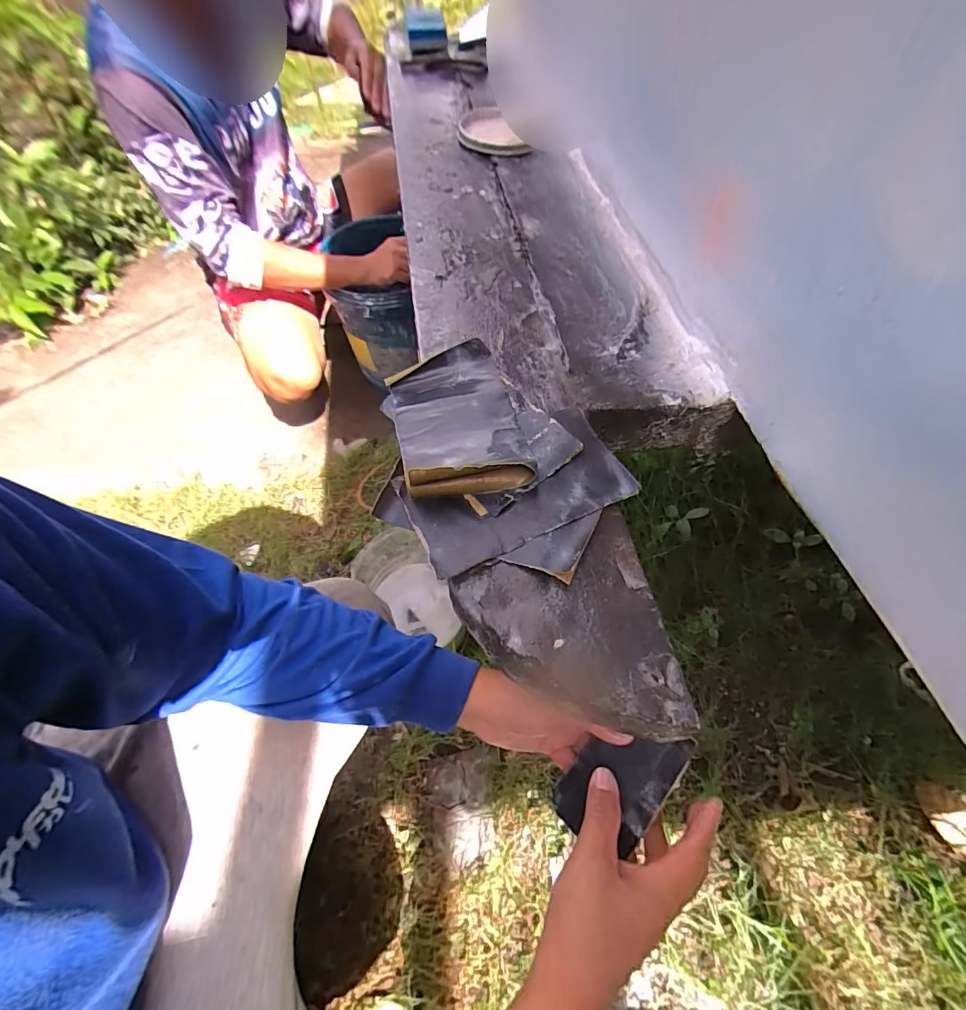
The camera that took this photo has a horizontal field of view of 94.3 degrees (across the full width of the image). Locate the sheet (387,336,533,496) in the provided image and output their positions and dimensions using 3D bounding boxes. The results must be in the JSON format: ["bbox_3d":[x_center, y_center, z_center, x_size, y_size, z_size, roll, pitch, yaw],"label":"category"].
[{"bbox_3d":[-0.015,-0.049,0.259,0.069,0.022,0.101,-13,52,-7],"label":"sheet"}]

